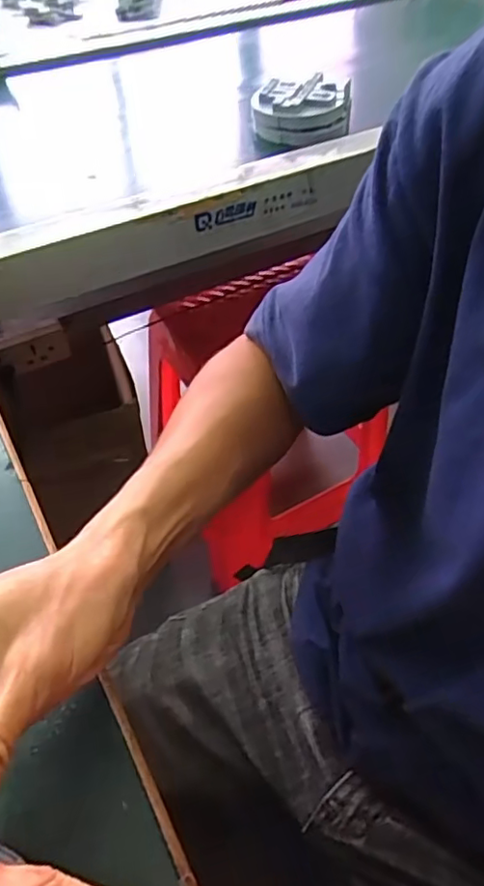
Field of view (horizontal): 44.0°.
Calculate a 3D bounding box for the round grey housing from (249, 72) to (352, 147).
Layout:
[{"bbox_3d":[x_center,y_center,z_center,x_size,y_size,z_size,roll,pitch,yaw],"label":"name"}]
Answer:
[{"bbox_3d":[0.068,-0.375,0.675,0.105,0.045,0.082,-9,51,-7],"label":"round grey housing"}]

